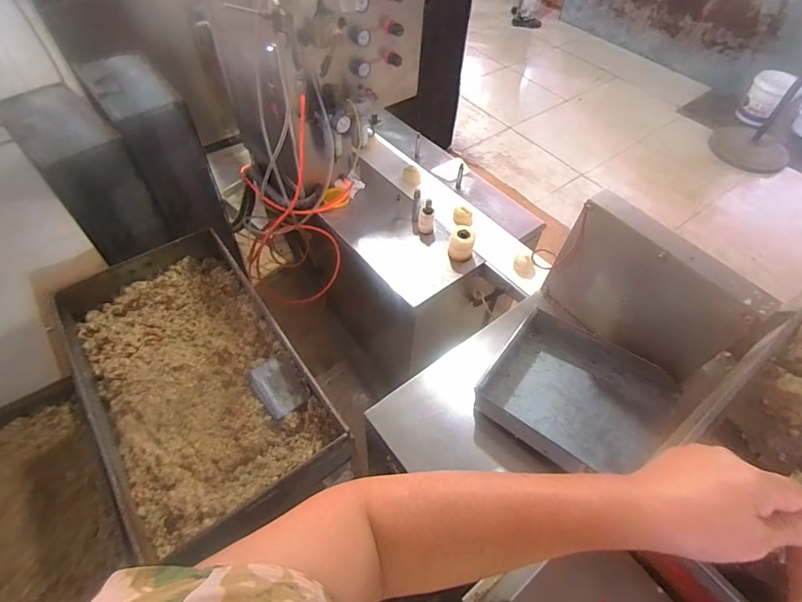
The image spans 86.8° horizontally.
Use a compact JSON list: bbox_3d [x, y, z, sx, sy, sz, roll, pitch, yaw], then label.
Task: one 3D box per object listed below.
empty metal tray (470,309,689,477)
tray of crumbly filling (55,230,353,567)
[{"bbox_3d":[0.272,0.149,0.663,0.250,0.053,0.217,34,59,21],"label":"empty metal tray"},{"bbox_3d":[-0.506,0.166,1.027,0.443,0.124,0.797,-30,60,-23],"label":"tray of crumbly filling"}]

